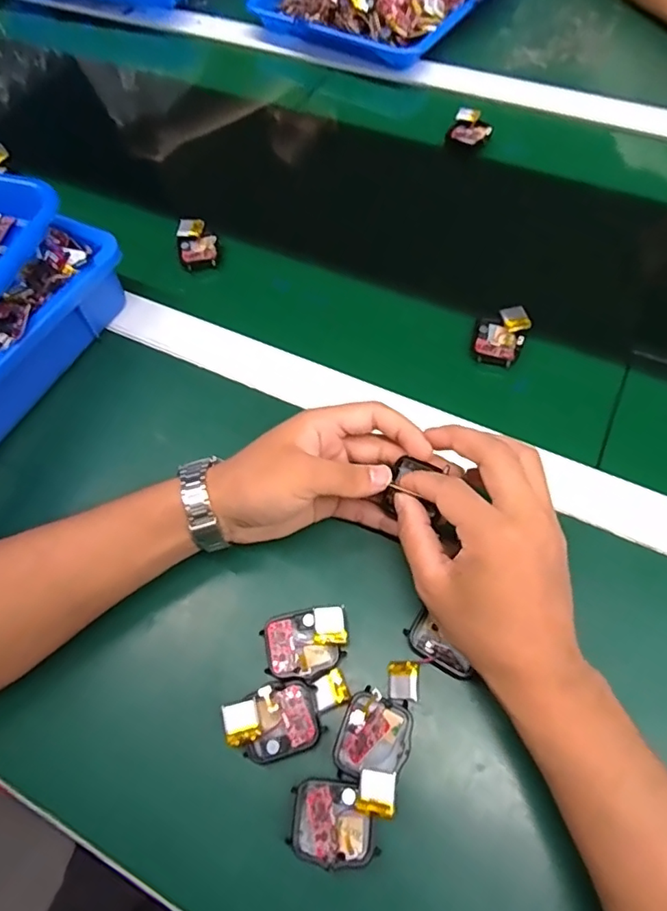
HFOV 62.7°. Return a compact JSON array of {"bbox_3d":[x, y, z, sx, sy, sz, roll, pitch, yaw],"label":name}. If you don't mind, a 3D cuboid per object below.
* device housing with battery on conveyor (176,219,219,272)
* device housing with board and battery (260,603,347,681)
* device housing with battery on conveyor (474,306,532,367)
[{"bbox_3d":[-0.126,-0.197,0.511,0.034,0.020,0.050,-11,63,-2],"label":"device housing with battery on conveyor"},{"bbox_3d":[-0.017,0.115,0.333,0.051,0.016,0.038,-7,63,0],"label":"device housing with board and battery"},{"bbox_3d":[0.134,-0.098,0.440,0.039,0.011,0.054,24,67,15],"label":"device housing with battery on conveyor"}]

